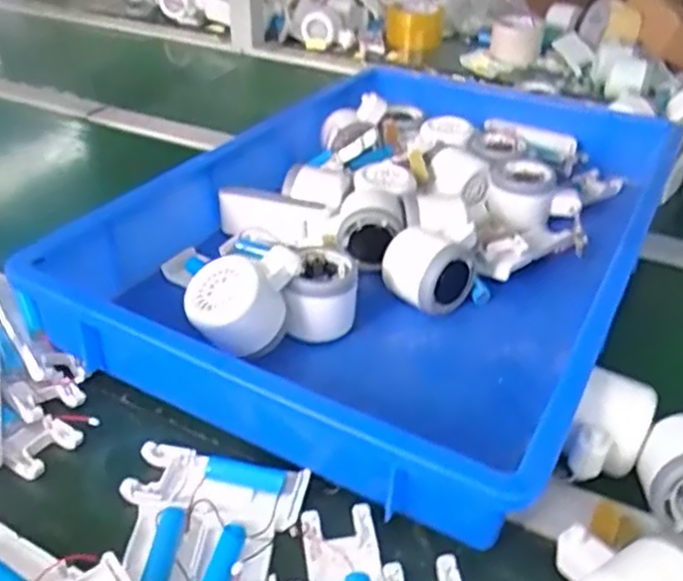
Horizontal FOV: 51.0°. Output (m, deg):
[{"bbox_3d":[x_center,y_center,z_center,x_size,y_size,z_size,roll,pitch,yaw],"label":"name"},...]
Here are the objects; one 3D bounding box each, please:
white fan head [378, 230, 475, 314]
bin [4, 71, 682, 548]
[{"bbox_3d":[0.069,-0.015,0.569,0.056,0.057,0.056,31,45,35],"label":"white fan head"},{"bbox_3d":[0.061,-0.071,0.633,0.371,0.083,0.576,18,39,22],"label":"bin"}]

